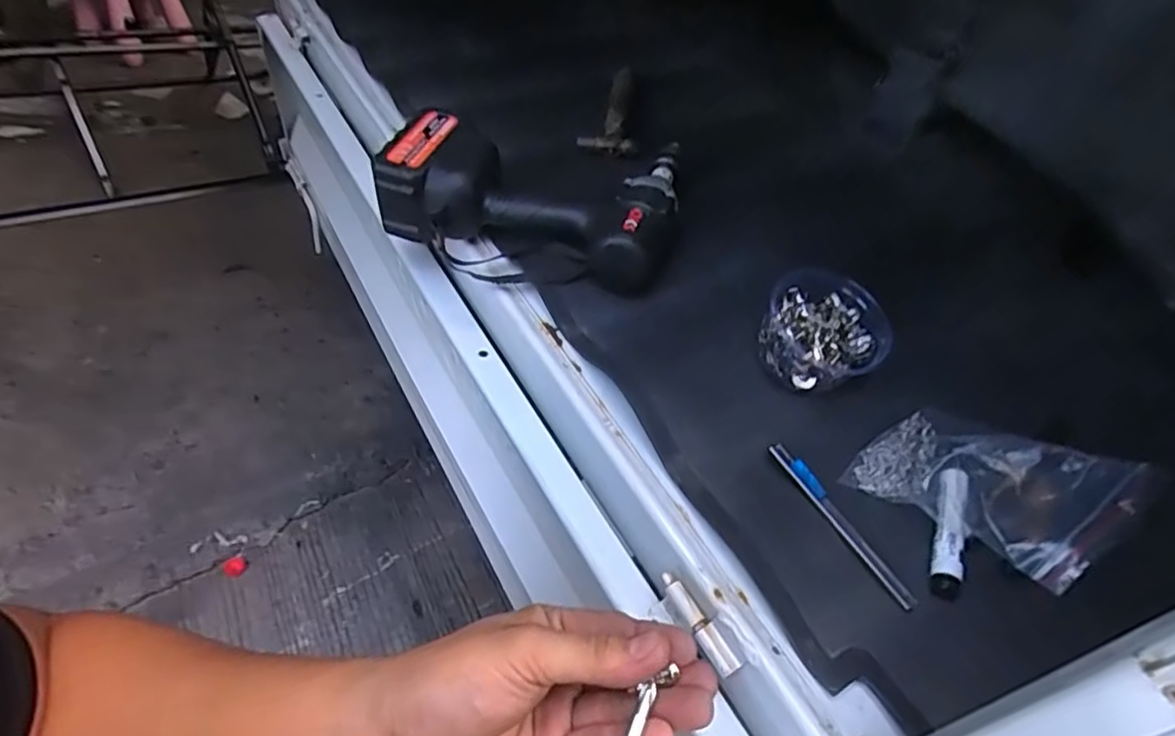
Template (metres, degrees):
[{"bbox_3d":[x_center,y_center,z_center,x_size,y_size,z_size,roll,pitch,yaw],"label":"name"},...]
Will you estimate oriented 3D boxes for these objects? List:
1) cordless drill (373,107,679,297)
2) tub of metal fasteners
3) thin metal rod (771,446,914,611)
[{"bbox_3d":[-0.048,-0.148,0.567,0.256,0.084,0.150,7,44,-5],"label":"cordless drill"},{"bbox_3d":[0.178,-0.023,0.493,0.075,0.065,0.081,7,44,-6],"label":"tub of metal fasteners"},{"bbox_3d":[0.164,0.100,0.419,0.013,0.007,0.125,-26,67,-27],"label":"thin metal rod"}]

